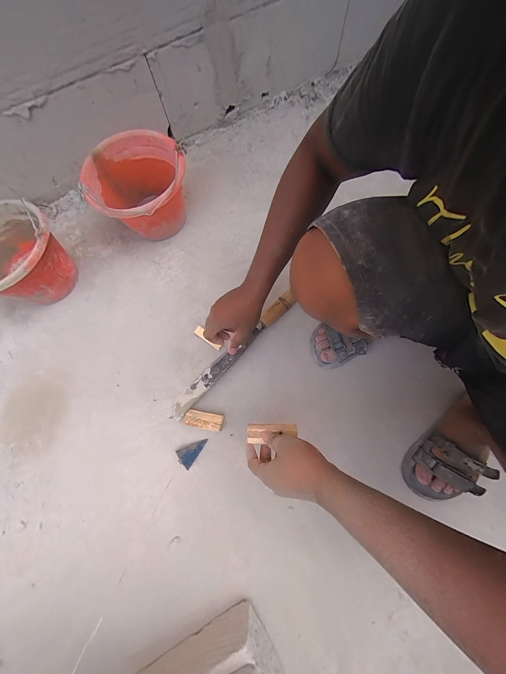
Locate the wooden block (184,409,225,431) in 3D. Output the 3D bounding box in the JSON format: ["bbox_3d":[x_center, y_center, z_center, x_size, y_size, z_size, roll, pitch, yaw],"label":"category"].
[{"bbox_3d":[-0.108,0.188,0.527,0.084,0.038,0.034,8,74,4],"label":"wooden block"}]

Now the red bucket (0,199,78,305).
[{"bbox_3d":[-0.580,-0.188,0.589,0.229,0.161,0.226,-1,73,2],"label":"red bucket"}]

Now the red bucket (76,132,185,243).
[{"bbox_3d":[-0.285,-0.371,0.633,0.233,0.196,0.226,-1,73,2],"label":"red bucket"}]

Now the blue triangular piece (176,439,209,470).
[{"bbox_3d":[-0.129,0.257,0.508,0.058,0.038,0.042,-20,74,-4],"label":"blue triangular piece"}]

